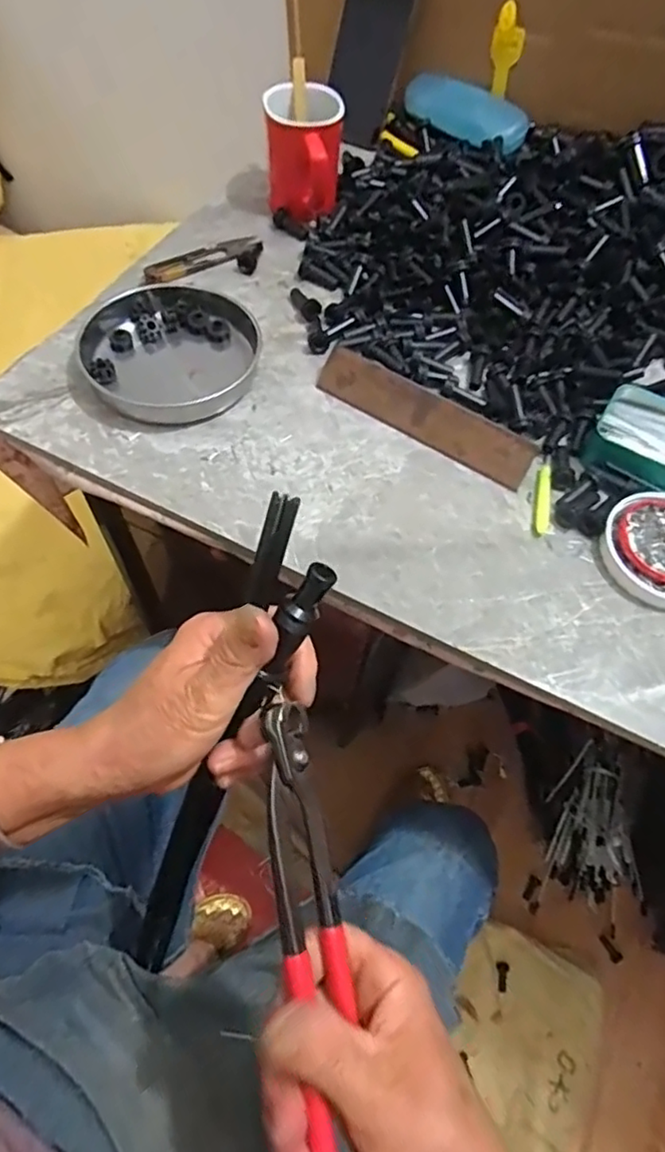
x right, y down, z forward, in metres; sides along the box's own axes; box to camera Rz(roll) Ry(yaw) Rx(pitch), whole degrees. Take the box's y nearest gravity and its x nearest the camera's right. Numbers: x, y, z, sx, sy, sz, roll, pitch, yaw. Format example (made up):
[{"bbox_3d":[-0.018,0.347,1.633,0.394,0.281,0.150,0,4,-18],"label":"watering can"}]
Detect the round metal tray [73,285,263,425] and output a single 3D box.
[{"bbox_3d":[-0.128,-0.182,0.497,0.140,0.018,0.136,2,60,-3],"label":"round metal tray"}]

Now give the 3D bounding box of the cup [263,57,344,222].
[{"bbox_3d":[-0.029,-0.401,0.583,0.073,0.083,0.119,5,60,-1],"label":"cup"}]

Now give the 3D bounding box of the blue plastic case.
[{"bbox_3d":[0.148,-0.500,0.662,0.147,0.026,0.061,40,65,18],"label":"blue plastic case"}]

